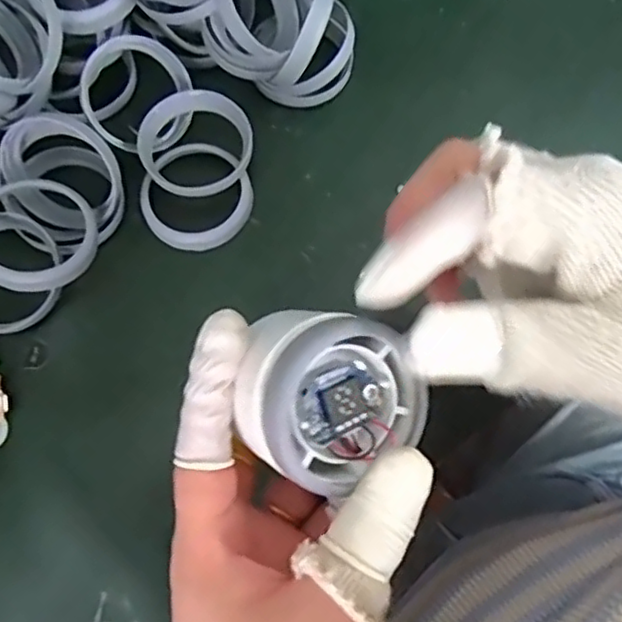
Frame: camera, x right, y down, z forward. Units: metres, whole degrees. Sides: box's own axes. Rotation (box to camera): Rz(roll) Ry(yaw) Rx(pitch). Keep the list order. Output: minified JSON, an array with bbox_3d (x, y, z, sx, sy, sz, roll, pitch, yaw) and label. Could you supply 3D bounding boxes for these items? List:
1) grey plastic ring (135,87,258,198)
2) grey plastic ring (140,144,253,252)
[{"bbox_3d":[-0.063,-0.091,0.354,0.059,0.014,0.059,0,74,-1],"label":"grey plastic ring"},{"bbox_3d":[-0.060,-0.062,0.352,0.055,0.007,0.059,0,74,-1],"label":"grey plastic ring"}]

